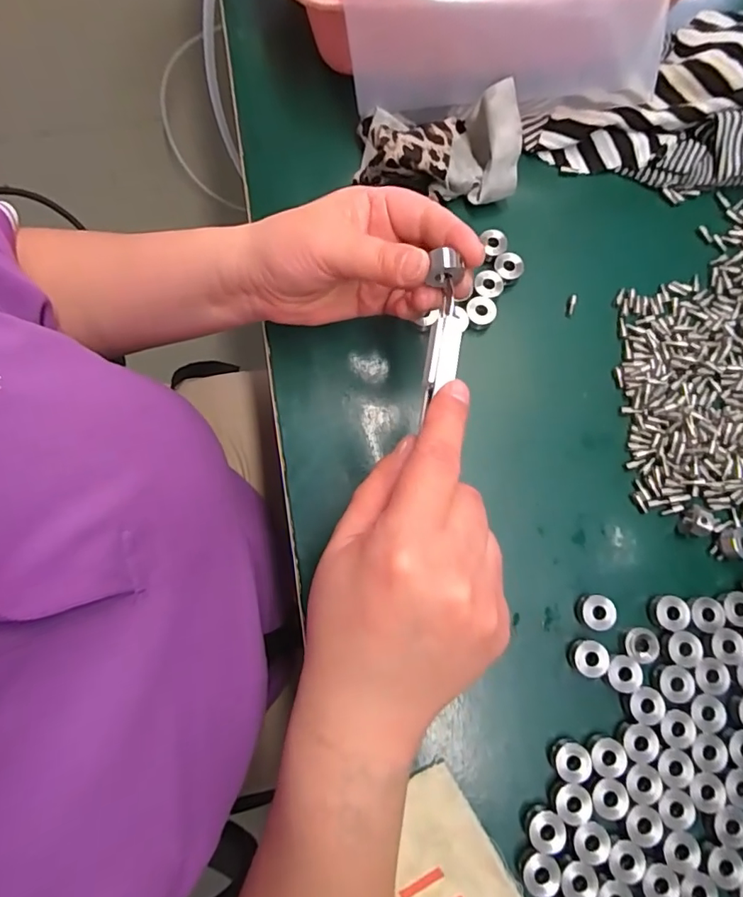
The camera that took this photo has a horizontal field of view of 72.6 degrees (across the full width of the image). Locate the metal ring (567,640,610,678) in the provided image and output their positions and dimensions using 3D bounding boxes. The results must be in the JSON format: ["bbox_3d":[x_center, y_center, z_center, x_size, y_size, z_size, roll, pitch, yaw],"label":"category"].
[{"bbox_3d":[0.125,0.120,0.291,0.019,0.012,0.019,0,78,-1],"label":"metal ring"}]

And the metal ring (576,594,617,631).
[{"bbox_3d":[0.132,0.096,0.297,0.018,0.013,0.019,0,78,-1],"label":"metal ring"}]

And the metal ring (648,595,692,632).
[{"bbox_3d":[0.176,0.097,0.300,0.018,0.013,0.019,0,78,-1],"label":"metal ring"}]

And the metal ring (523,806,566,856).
[{"bbox_3d":[0.093,0.204,0.272,0.019,0.014,0.019,0,78,-1],"label":"metal ring"}]

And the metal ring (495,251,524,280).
[{"bbox_3d":[0.092,-0.122,0.342,0.019,0.011,0.018,0,78,-1],"label":"metal ring"}]

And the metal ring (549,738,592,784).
[{"bbox_3d":[0.110,0.172,0.280,0.019,0.013,0.020,0,78,-1],"label":"metal ring"}]

